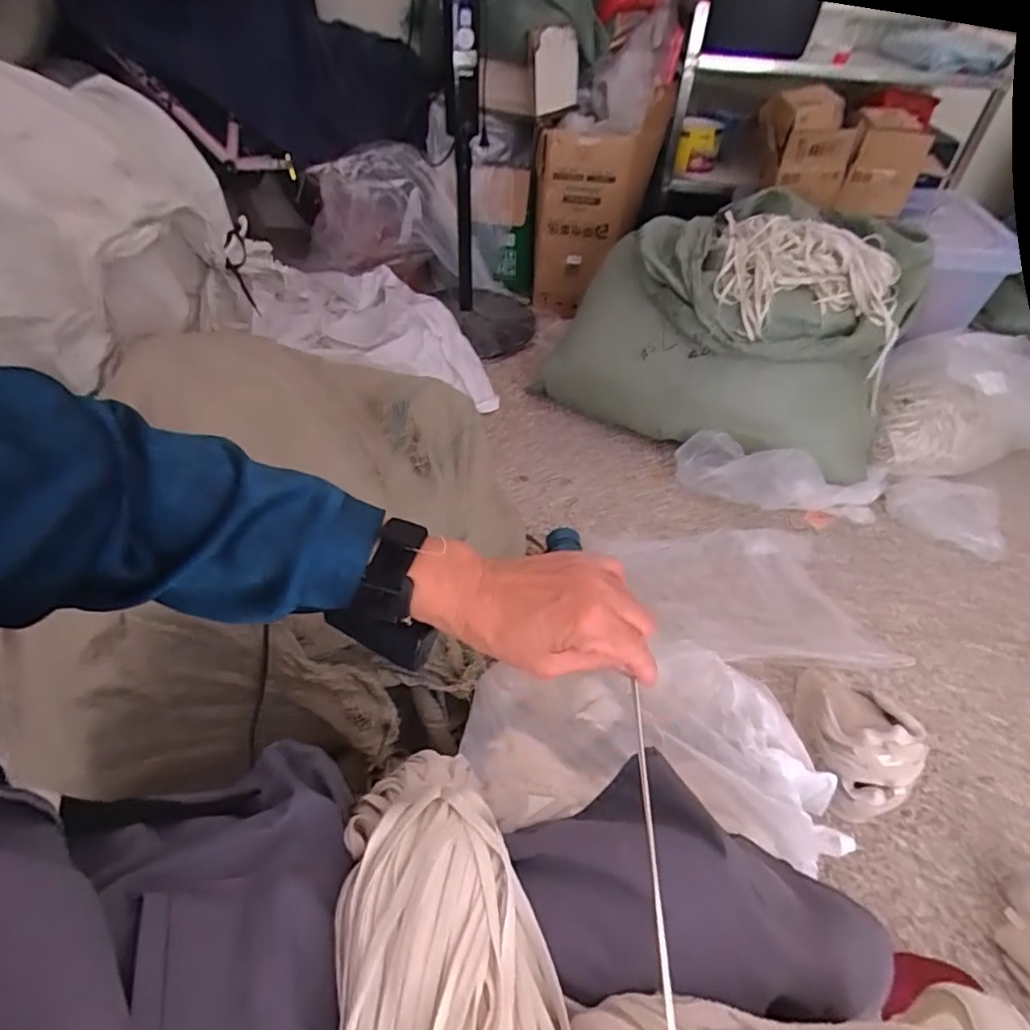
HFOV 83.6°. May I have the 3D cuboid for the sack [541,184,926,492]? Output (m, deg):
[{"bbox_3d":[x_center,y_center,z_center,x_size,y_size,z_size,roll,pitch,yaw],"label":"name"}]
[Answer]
[{"bbox_3d":[0.439,-0.391,1.205,0.685,0.395,0.367,25,50,19],"label":"sack"}]

